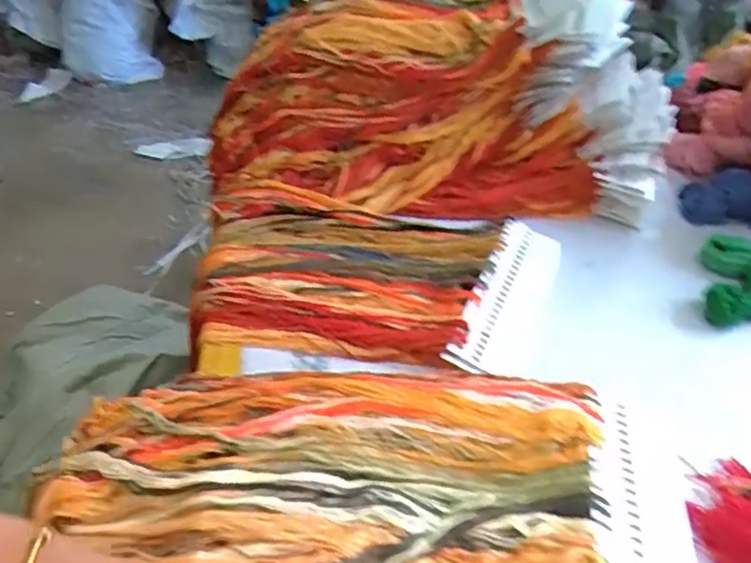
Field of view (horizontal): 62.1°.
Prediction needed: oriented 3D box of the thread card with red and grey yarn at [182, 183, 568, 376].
[{"bbox_3d":[0.000,-0.007,0.797,0.461,0.042,0.265,6,44,3],"label":"thread card with red and grey yarn"}]

